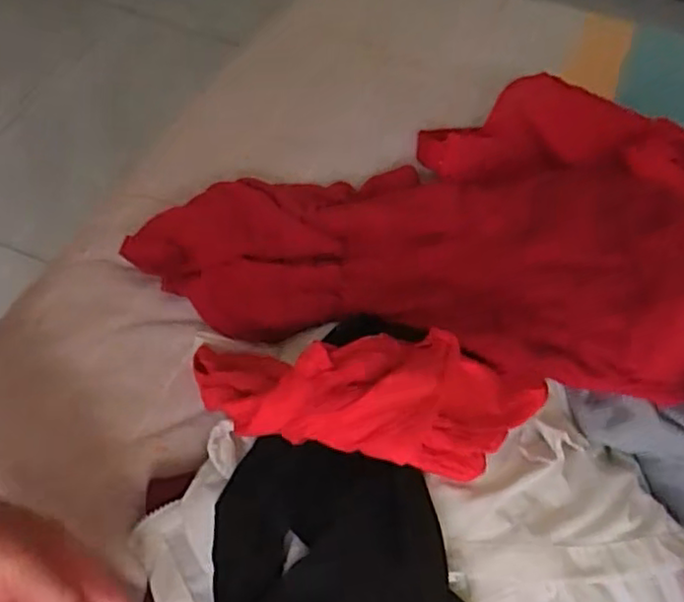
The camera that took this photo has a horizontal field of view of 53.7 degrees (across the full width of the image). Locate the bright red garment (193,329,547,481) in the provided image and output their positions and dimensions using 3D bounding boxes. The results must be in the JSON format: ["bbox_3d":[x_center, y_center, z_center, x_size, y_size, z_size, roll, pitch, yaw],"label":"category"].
[{"bbox_3d":[0.010,0.062,0.440,0.236,0.085,0.093,8,57,1],"label":"bright red garment"}]

